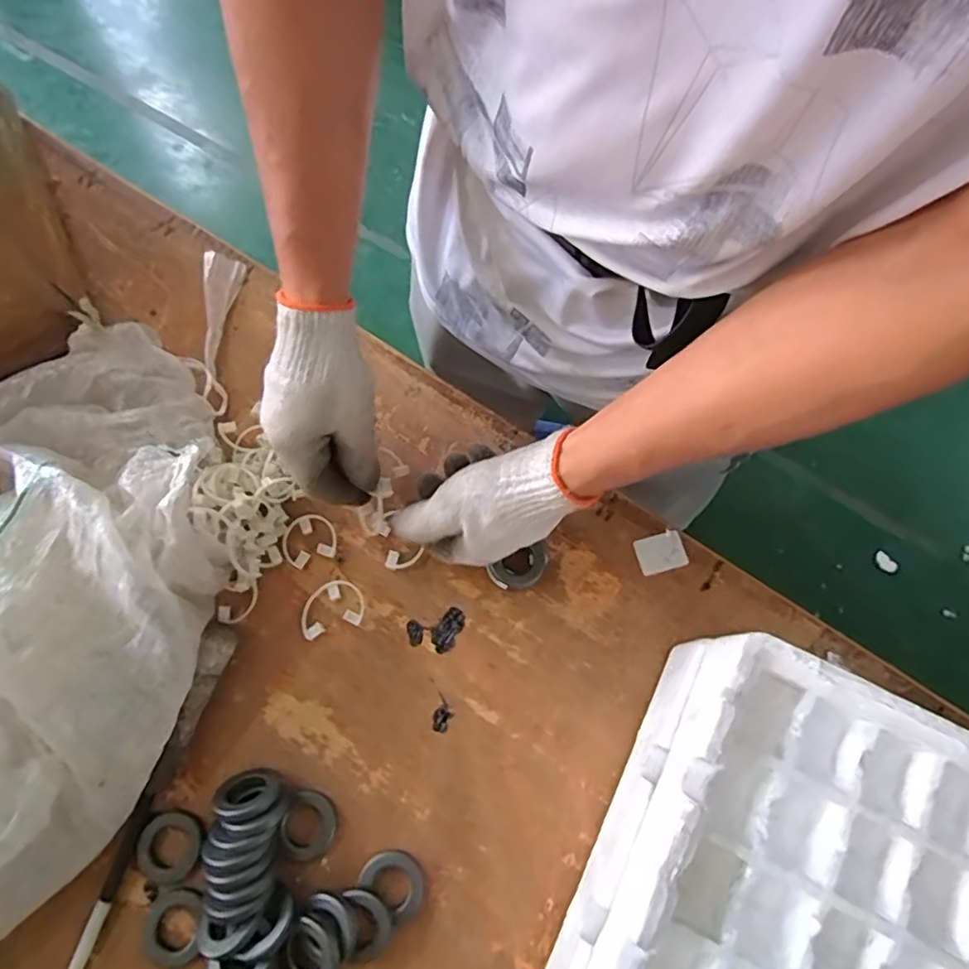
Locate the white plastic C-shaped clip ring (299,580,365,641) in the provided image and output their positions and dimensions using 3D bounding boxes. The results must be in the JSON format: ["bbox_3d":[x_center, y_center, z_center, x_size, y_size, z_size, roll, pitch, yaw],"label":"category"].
[{"bbox_3d":[-0.121,0.096,0.469,0.051,0.008,0.039,-16,73,-7],"label":"white plastic C-shaped clip ring"}]

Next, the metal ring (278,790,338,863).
[{"bbox_3d":[-0.123,0.240,0.420,0.037,0.009,0.040,1,72,-2],"label":"metal ring"}]

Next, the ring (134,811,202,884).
[{"bbox_3d":[-0.219,0.252,0.414,0.043,0.010,0.042,1,72,-2],"label":"ring"}]

